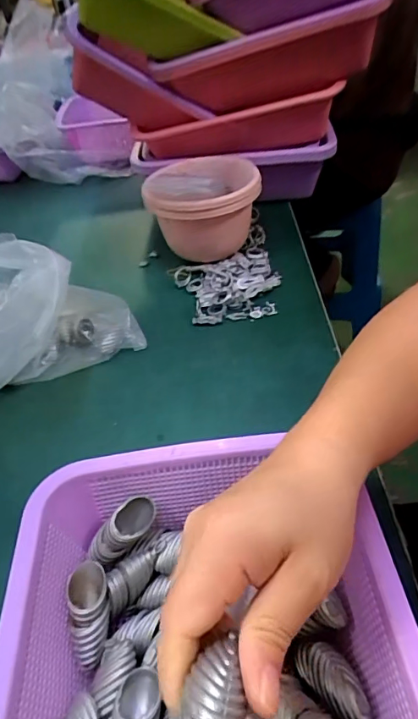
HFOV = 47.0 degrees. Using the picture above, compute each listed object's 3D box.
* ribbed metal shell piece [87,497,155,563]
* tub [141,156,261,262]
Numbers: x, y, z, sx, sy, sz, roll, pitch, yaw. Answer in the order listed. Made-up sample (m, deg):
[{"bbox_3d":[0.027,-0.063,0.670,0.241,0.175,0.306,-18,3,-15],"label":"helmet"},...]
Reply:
[{"bbox_3d":[-0.063,0.123,0.342,0.057,0.020,0.026,-44,51,-3],"label":"ribbed metal shell piece"},{"bbox_3d":[-0.005,-0.192,0.618,0.138,0.113,0.132,-4,44,4],"label":"tub"}]

